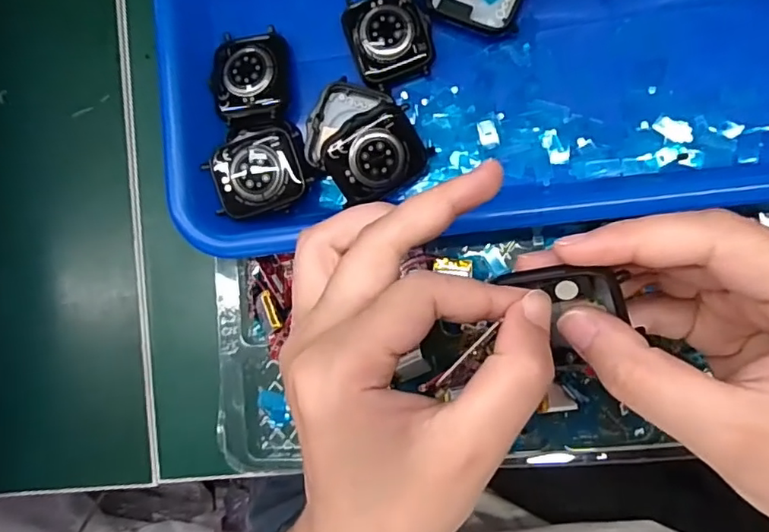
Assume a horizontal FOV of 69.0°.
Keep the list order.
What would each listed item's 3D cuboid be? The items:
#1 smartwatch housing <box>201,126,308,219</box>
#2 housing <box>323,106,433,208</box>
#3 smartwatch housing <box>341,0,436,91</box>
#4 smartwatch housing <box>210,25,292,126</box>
[{"bbox_3d":[-0.058,-0.042,0.253,0.042,0.007,0.037,-19,84,6],"label":"smartwatch housing"},{"bbox_3d":[-0.003,-0.050,0.250,0.044,0.017,0.032,-26,86,2],"label":"housing"},{"bbox_3d":[0.002,-0.106,0.258,0.036,0.008,0.042,-20,84,5],"label":"smartwatch housing"},{"bbox_3d":[-0.063,-0.090,0.264,0.035,0.012,0.045,-6,85,7],"label":"smartwatch housing"}]

